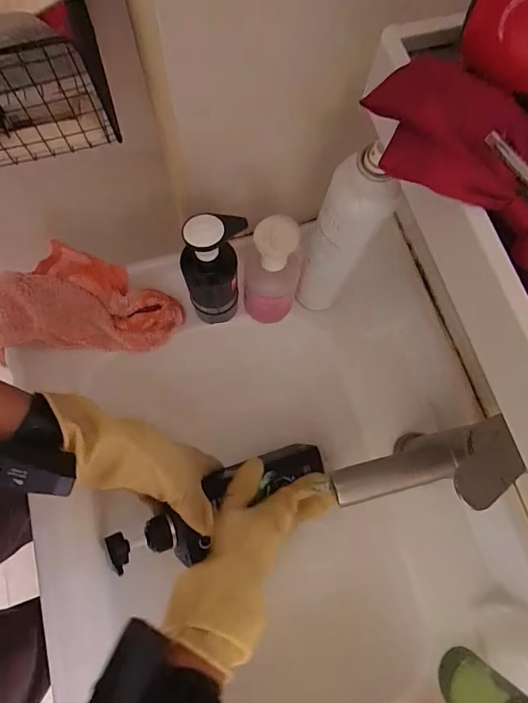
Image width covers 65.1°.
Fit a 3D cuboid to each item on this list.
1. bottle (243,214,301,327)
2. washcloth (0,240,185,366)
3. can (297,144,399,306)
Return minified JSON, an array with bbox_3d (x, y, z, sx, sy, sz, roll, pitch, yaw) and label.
[{"bbox_3d":[0.009,-0.078,0.428,0.052,0.139,0.044,16,73,3],"label":"bottle"},{"bbox_3d":[-0.211,-0.057,0.467,0.228,0.037,0.119,-6,73,-4],"label":"washcloth"},{"bbox_3d":[0.070,-0.097,0.377,0.053,0.189,0.043,20,73,4],"label":"can"}]

